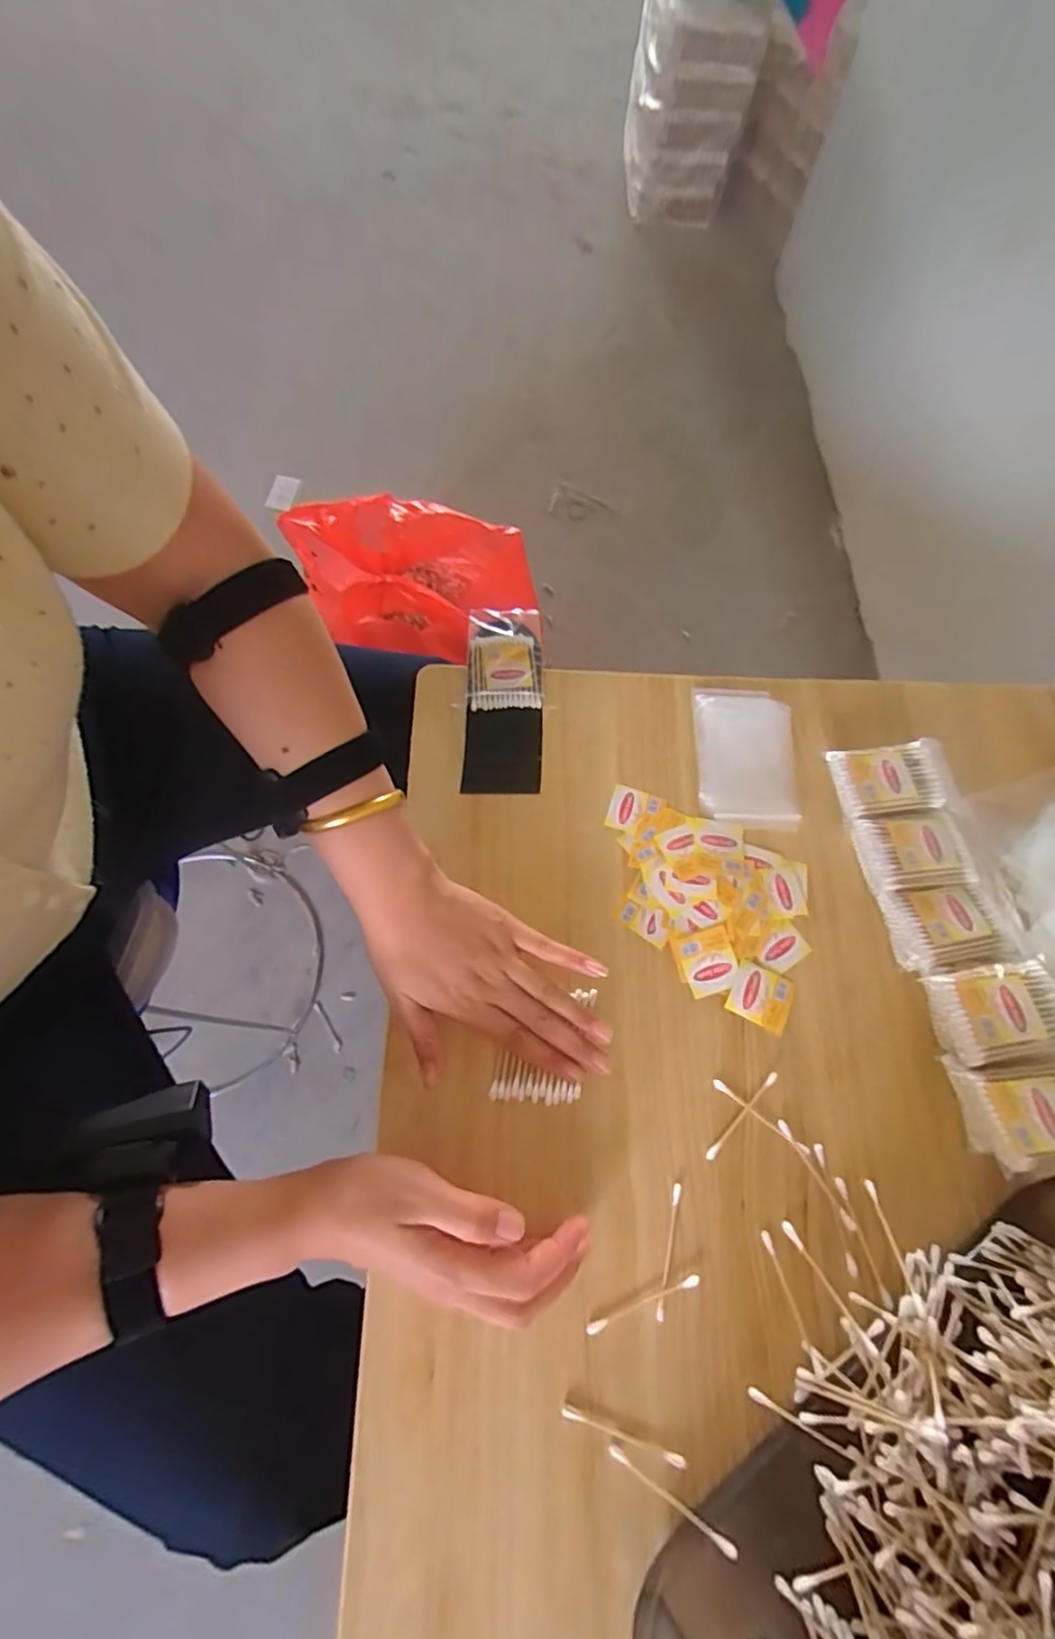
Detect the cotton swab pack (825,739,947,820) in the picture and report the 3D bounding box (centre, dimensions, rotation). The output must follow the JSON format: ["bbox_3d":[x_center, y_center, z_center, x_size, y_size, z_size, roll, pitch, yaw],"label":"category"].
[{"bbox_3d":[0.290,-0.031,0.494,0.085,0.022,0.058,-6,68,-3],"label":"cotton swab pack"}]

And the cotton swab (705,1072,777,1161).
[{"bbox_3d":[0.143,0.197,0.413,0.072,0.004,0.006,-42,75,-16],"label":"cotton swab"}]

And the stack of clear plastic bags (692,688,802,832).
[{"bbox_3d":[0.179,-0.056,0.513,0.078,0.010,0.131,3,68,0],"label":"stack of clear plastic bags"}]

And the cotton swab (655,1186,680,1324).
[{"bbox_3d":[0.087,0.265,0.382,0.005,0.004,0.072,14,68,5],"label":"cotton swab"}]

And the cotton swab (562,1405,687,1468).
[{"bbox_3d":[0.053,0.345,0.347,0.071,0.004,0.006,19,69,7],"label":"cotton swab"}]

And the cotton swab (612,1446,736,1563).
[{"bbox_3d":[0.077,0.367,0.336,0.073,0.010,0.007,24,69,22],"label":"cotton swab"}]

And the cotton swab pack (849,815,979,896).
[{"bbox_3d":[0.290,0.025,0.469,0.078,0.019,0.056,-7,68,-4],"label":"cotton swab pack"}]

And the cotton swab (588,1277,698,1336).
[{"bbox_3d":[0.069,0.290,0.371,0.073,0.006,0.007,-20,70,-9],"label":"cotton swab"}]

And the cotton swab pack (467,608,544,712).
[{"bbox_3d":[-0.019,-0.141,0.543,0.064,0.010,0.100,-2,68,-2],"label":"cotton swab pack"}]

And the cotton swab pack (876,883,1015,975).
[{"bbox_3d":[0.300,0.078,0.445,0.081,0.019,0.059,-4,68,-3],"label":"cotton swab pack"}]

